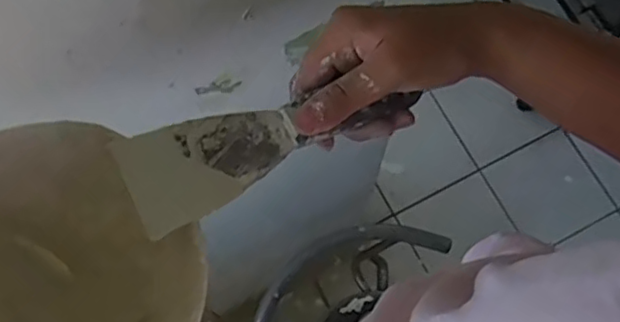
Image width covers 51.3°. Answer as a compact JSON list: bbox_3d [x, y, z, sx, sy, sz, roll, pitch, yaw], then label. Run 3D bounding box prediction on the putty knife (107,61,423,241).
[{"bbox_3d":[-0.020,-0.012,0.356,0.166,0.012,0.049,-21,74,-26],"label":"putty knife"}]

